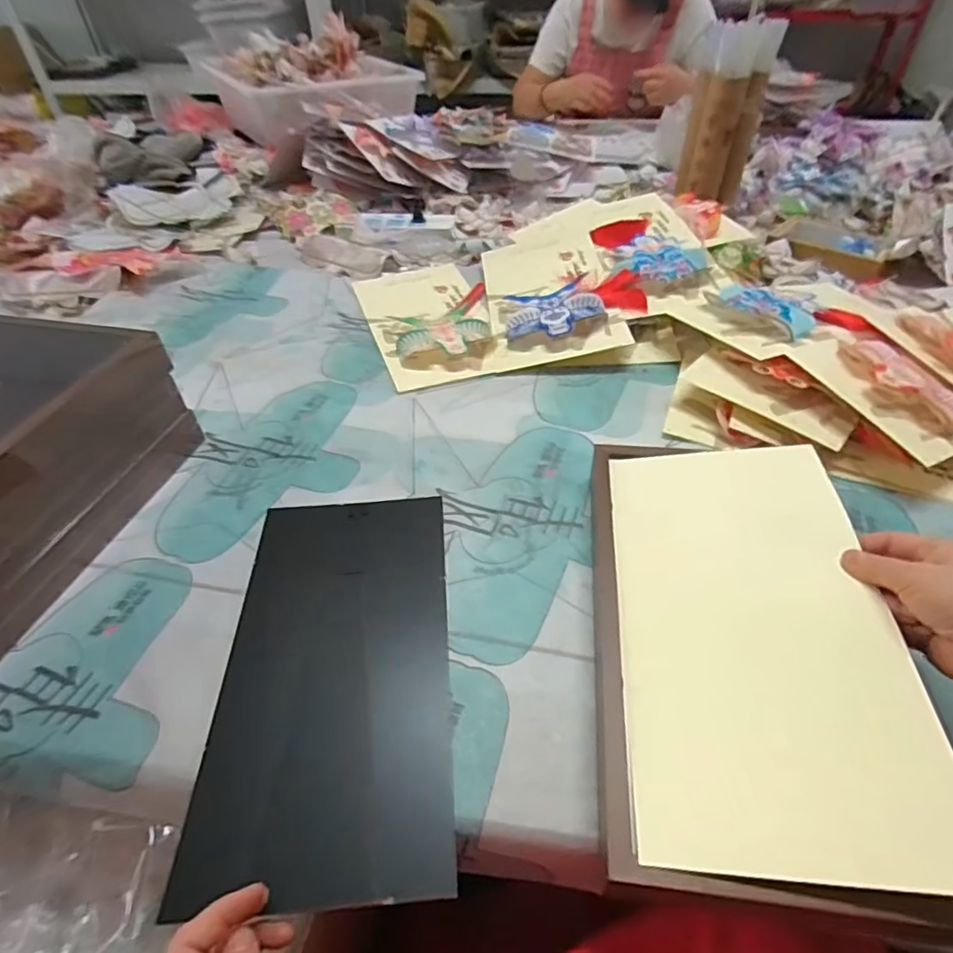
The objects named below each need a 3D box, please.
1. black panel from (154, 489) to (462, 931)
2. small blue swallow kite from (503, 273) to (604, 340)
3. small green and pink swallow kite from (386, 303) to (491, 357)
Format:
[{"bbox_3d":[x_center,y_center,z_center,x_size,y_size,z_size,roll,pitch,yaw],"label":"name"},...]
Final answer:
[{"bbox_3d":[-0.108,0.140,0.436,0.169,0.008,0.315,-4,44,-2],"label":"black panel"},{"bbox_3d":[0.103,-0.222,0.754,0.128,0.038,0.141,-3,44,-1],"label":"small blue swallow kite"},{"bbox_3d":[-0.046,-0.196,0.755,0.128,0.024,0.137,-15,46,-13],"label":"small green and pink swallow kite"}]

